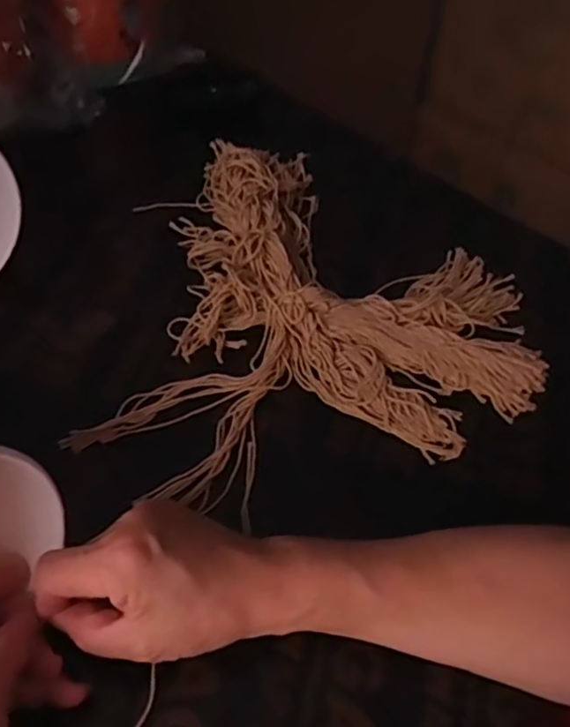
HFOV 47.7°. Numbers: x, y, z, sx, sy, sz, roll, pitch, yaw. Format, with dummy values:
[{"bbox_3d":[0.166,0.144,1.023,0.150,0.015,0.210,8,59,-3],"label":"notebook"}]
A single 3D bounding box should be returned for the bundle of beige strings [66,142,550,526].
[{"bbox_3d":[0.041,-0.050,0.493,0.293,0.029,0.349,9,51,6],"label":"bundle of beige strings"}]

